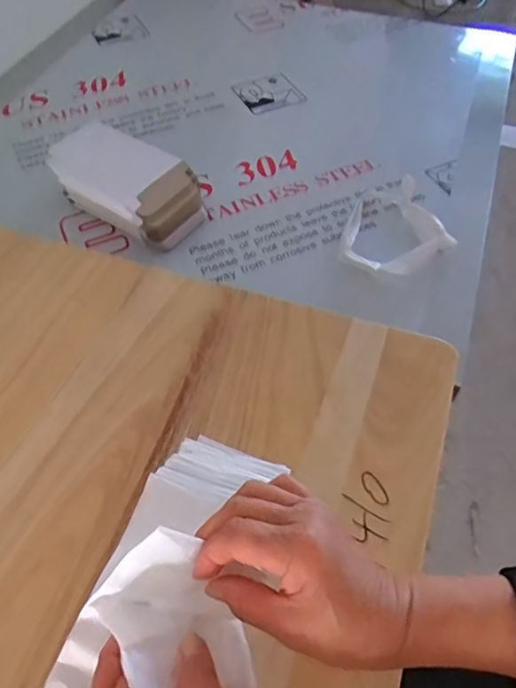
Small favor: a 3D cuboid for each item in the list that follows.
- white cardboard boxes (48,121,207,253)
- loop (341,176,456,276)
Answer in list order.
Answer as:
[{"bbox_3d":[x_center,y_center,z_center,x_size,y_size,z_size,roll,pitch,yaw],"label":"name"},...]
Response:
[{"bbox_3d":[-0.166,-0.207,0.695,0.193,0.060,0.105,31,59,22],"label":"white cardboard boxes"},{"bbox_3d":[0.179,-0.152,0.682,0.127,0.019,0.172,17,55,13],"label":"loop"}]

